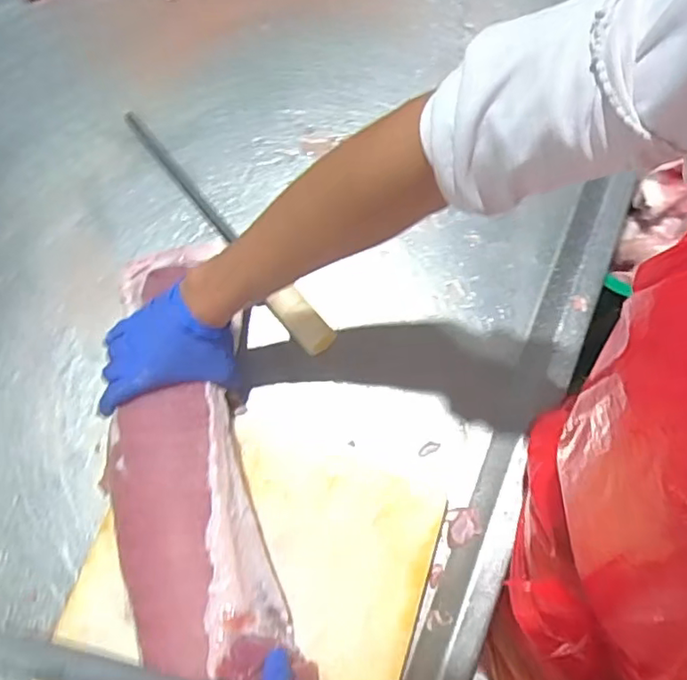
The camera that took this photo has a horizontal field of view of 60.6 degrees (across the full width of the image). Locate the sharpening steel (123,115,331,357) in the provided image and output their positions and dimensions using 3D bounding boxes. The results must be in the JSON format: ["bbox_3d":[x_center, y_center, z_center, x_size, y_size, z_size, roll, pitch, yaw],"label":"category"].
[{"bbox_3d":[-0.148,-0.137,0.666,0.032,0.043,0.409,-38,74,-11],"label":"sharpening steel"}]

